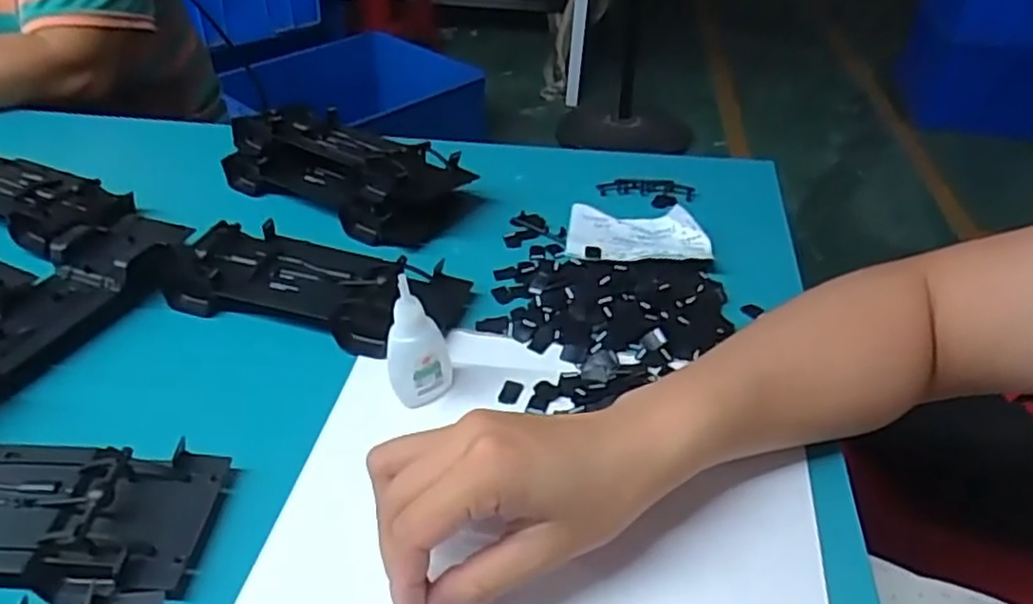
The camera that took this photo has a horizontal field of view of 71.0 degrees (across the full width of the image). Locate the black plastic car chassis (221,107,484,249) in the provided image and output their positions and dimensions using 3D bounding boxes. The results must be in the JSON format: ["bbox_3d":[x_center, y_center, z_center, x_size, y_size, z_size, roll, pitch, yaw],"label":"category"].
[{"bbox_3d":[-0.131,-0.112,0.568,0.198,0.046,0.095,24,44,26],"label":"black plastic car chassis"}]

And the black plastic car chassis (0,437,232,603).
[{"bbox_3d":[-0.241,0.097,0.340,0.188,0.027,0.069,2,39,1],"label":"black plastic car chassis"}]

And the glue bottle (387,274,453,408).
[{"bbox_3d":[-0.053,0.018,0.392,0.032,0.072,0.028,-3,39,-5],"label":"glue bottle"}]

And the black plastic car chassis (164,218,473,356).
[{"bbox_3d":[-0.132,-0.014,0.466,0.186,0.029,0.070,11,40,12],"label":"black plastic car chassis"}]

